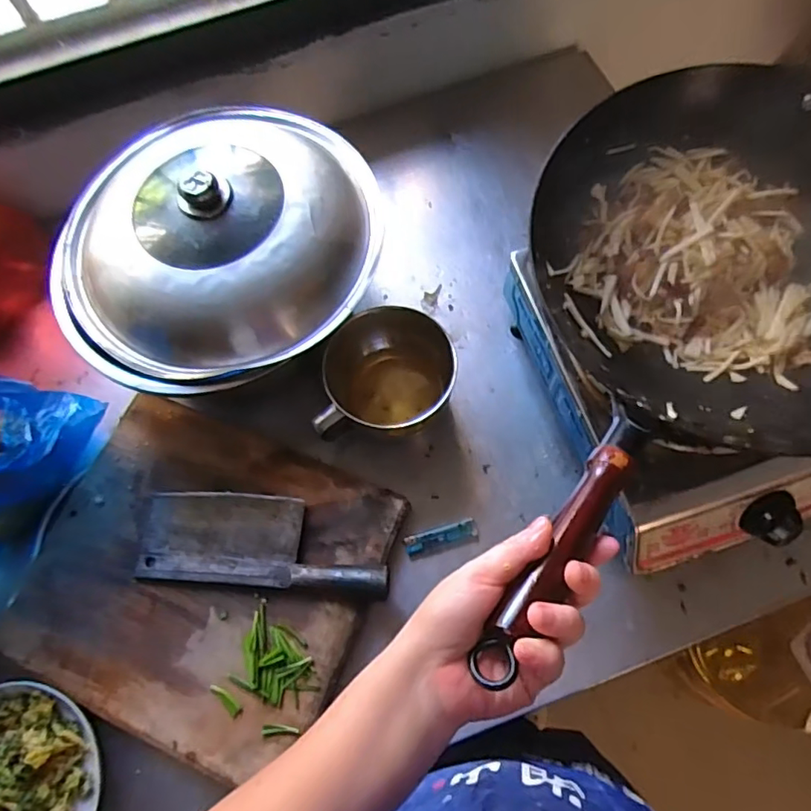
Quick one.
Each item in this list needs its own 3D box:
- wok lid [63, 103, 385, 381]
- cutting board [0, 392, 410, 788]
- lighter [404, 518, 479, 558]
[{"bbox_3d":[-0.200,-0.192,0.593,0.329,0.101,0.319,-1,69,2],"label":"wok lid"},{"bbox_3d":[-0.218,0.172,0.589,0.358,0.026,0.305,22,71,10],"label":"cutting board"},{"bbox_3d":[0.040,0.145,0.607,0.080,0.013,0.024,-15,69,-4],"label":"lighter"}]

